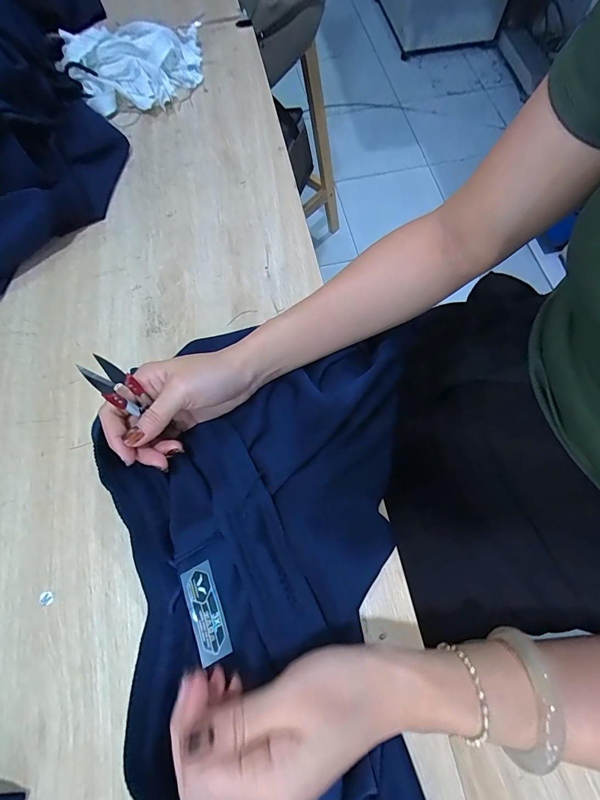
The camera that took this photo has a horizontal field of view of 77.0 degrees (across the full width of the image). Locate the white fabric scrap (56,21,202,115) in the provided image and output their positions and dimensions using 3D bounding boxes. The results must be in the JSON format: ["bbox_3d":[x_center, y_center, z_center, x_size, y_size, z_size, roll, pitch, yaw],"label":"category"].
[{"bbox_3d":[-0.238,-0.471,0.534,0.189,0.037,0.138,-6,69,-1],"label":"white fabric scrap"}]

